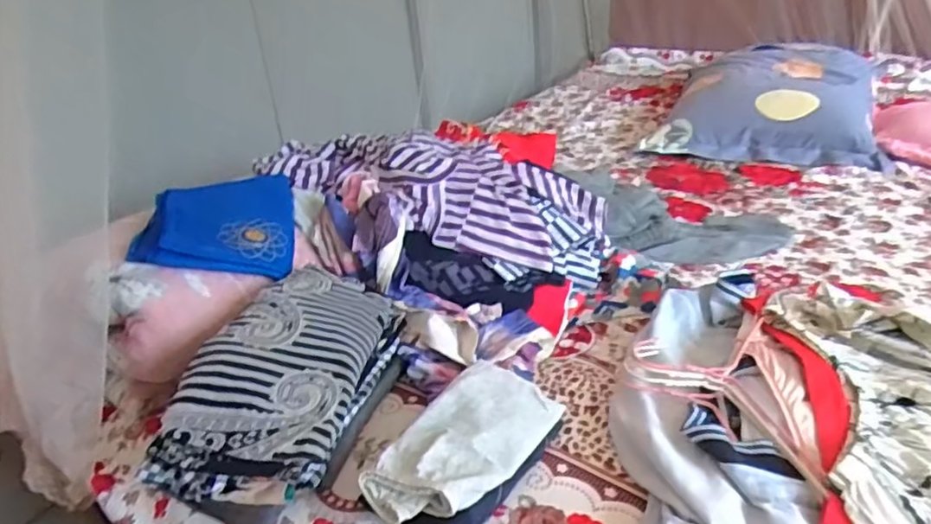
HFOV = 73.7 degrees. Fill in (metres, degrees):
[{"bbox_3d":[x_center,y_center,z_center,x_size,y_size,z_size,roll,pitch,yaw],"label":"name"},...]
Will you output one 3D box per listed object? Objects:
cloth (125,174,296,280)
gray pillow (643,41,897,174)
[{"bbox_3d":[-0.319,-0.064,0.815,0.185,0.032,0.217,7,38,-26],"label":"cloth"},{"bbox_3d":[0.692,-0.374,1.389,0.412,0.124,0.527,10,32,28],"label":"gray pillow"}]

